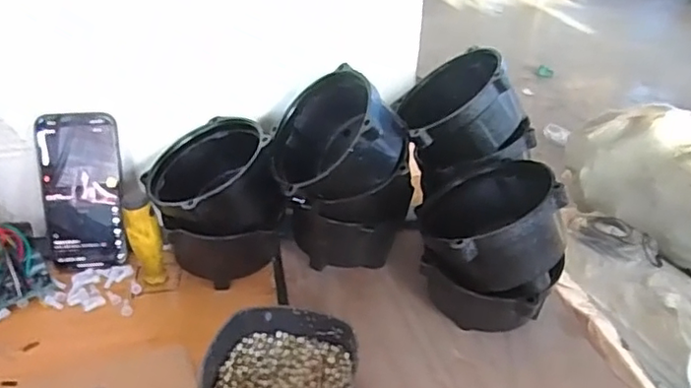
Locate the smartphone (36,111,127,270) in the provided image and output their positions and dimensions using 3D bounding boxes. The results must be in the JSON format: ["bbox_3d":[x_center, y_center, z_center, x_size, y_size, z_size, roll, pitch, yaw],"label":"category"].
[{"bbox_3d":[-0.272,-0.003,0.626,0.077,0.159,0.014,-4,8,-8],"label":"smartphone"}]

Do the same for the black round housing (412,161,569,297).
[{"bbox_3d":[0.136,0.027,0.557,0.125,0.078,0.131,-18,31,11],"label":"black round housing"}]

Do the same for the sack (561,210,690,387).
[{"bbox_3d":[0.649,0.242,1.298,0.319,0.158,0.602,-8,33,-15],"label":"sack"}]

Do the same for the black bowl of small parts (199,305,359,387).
[{"bbox_3d":[-0.052,0.149,0.485,0.117,0.041,0.121,2,32,1],"label":"black bowl of small parts"}]

